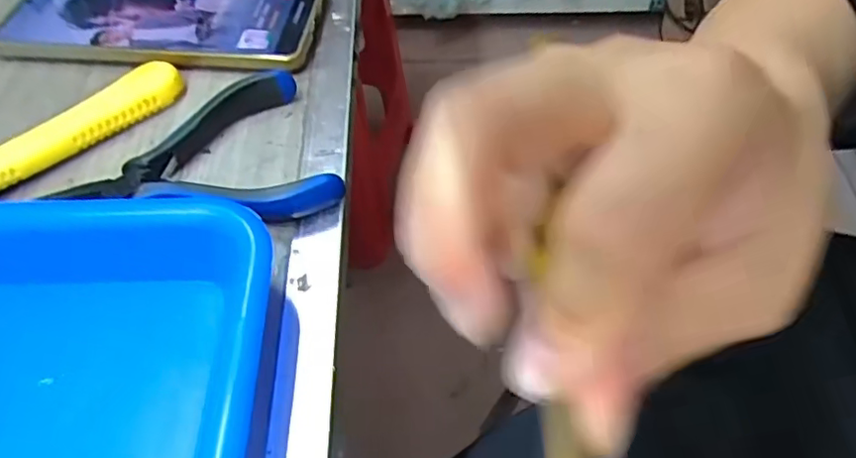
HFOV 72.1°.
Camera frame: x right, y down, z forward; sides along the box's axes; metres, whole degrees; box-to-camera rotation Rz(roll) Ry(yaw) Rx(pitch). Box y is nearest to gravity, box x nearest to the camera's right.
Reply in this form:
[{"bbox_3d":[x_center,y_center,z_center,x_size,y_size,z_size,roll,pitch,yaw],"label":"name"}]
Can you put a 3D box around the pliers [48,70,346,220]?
[{"bbox_3d":[-0.097,-0.027,0.246,0.103,0.016,0.074,-20,54,-15],"label":"pliers"}]

